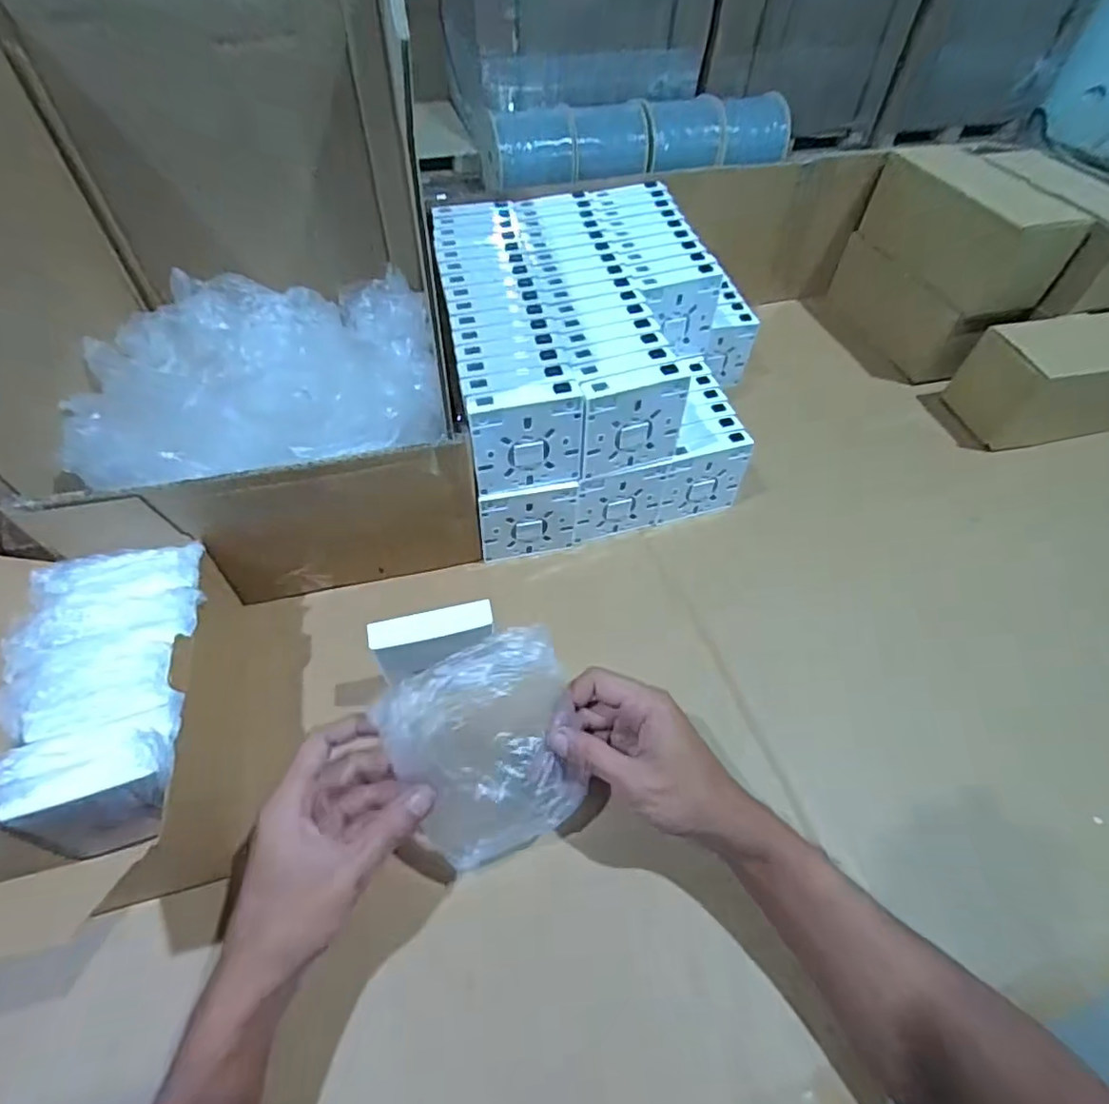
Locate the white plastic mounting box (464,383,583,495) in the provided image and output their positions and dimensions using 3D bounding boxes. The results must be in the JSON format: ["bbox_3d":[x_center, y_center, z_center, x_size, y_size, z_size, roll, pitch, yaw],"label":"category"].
[{"bbox_3d":[-0.022,-0.087,0.462,0.085,0.086,0.018,-12,51,-9],"label":"white plastic mounting box"}]

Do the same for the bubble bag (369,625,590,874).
[{"bbox_3d":[-0.038,0.125,0.371,0.113,0.022,0.134,-22,98,-14],"label":"bubble bag"}]

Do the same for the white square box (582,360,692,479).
[{"bbox_3d":[0.063,-0.105,0.476,0.085,0.085,0.018,-13,51,-10],"label":"white square box"}]

